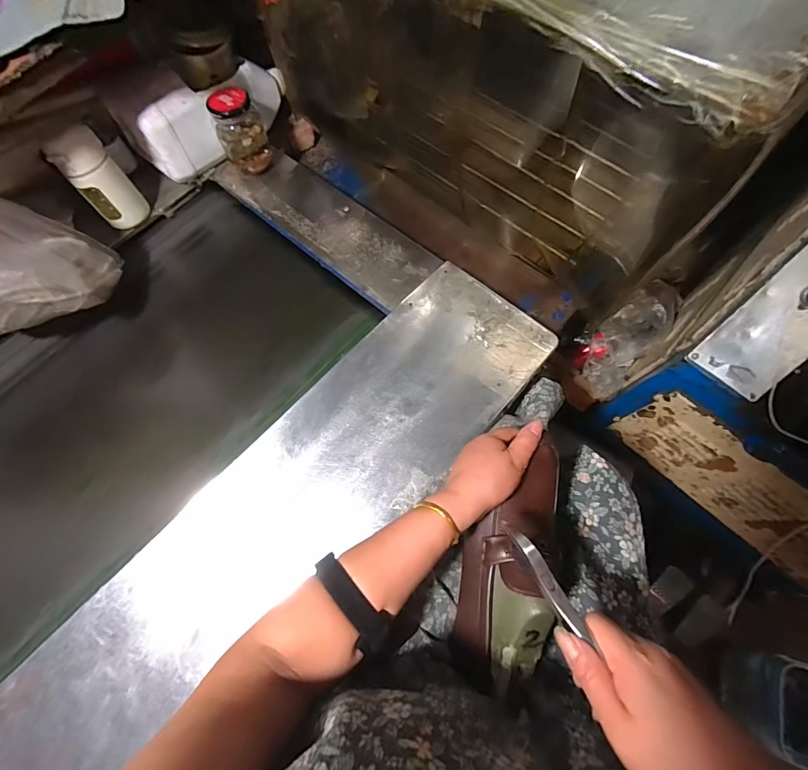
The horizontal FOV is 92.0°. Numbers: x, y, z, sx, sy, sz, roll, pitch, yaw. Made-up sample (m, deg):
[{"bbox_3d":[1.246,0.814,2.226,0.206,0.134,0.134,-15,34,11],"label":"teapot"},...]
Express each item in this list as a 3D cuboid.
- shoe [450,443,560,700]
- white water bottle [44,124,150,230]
[{"bbox_3d":[0.113,0.176,0.403,0.087,0.077,0.231,19,75,9],"label":"shoe"},{"bbox_3d":[-0.503,-0.339,0.647,0.079,0.142,0.066,-38,73,-11],"label":"white water bottle"}]

